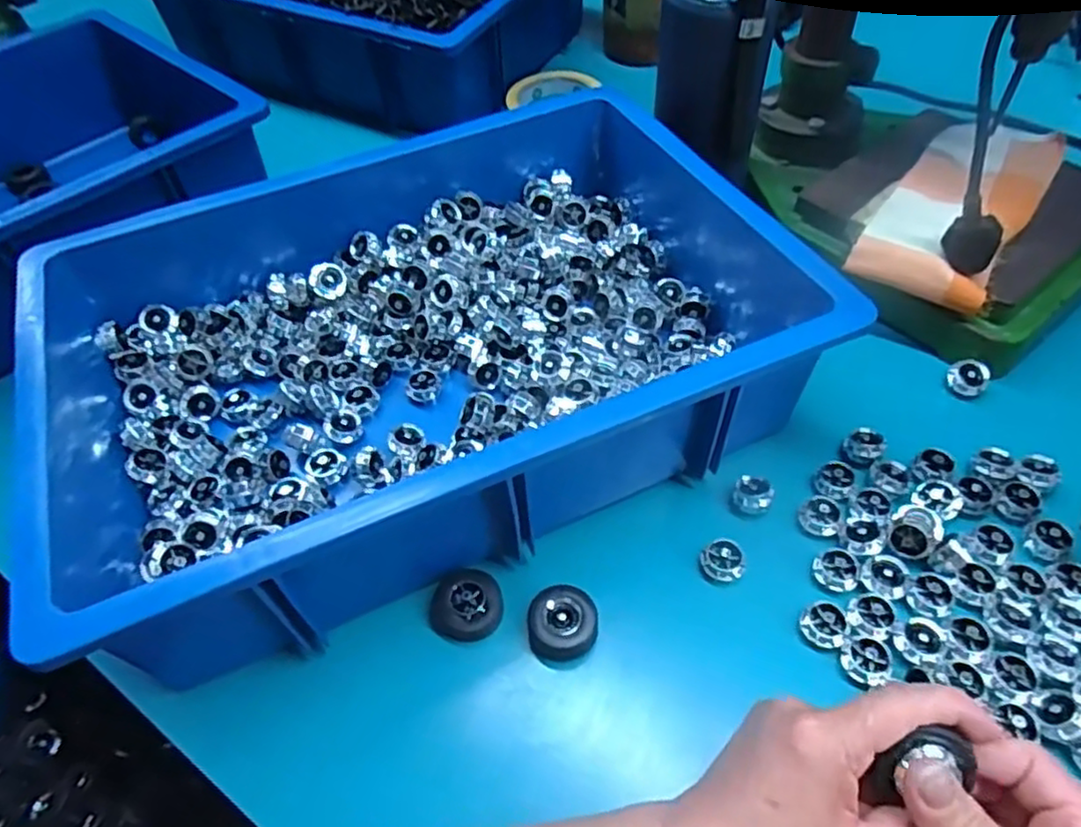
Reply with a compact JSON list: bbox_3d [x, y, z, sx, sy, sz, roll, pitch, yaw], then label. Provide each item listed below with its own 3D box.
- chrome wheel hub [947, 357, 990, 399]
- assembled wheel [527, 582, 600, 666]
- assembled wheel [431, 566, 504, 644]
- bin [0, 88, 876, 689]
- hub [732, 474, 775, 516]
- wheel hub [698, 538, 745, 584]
[{"bbox_3d":[0.293,-0.026,0.482,0.024,0.010,0.026,-3,52,4],"label":"chrome wheel hub"},{"bbox_3d":[0.013,0.115,0.386,0.036,0.020,0.037,-3,52,4],"label":"assembled wheel"},{"bbox_3d":[-0.040,0.108,0.397,0.038,0.017,0.039,-3,52,4],"label":"assembled wheel"},{"bbox_3d":[-0.086,-0.061,0.469,0.461,0.110,0.346,-23,53,-12],"label":"bin"},{"bbox_3d":[0.129,0.050,0.430,0.023,0.014,0.022,-3,52,4],"label":"hub"},{"bbox_3d":[0.105,0.086,0.406,0.023,0.012,0.022,-3,52,4],"label":"wheel hub"}]

